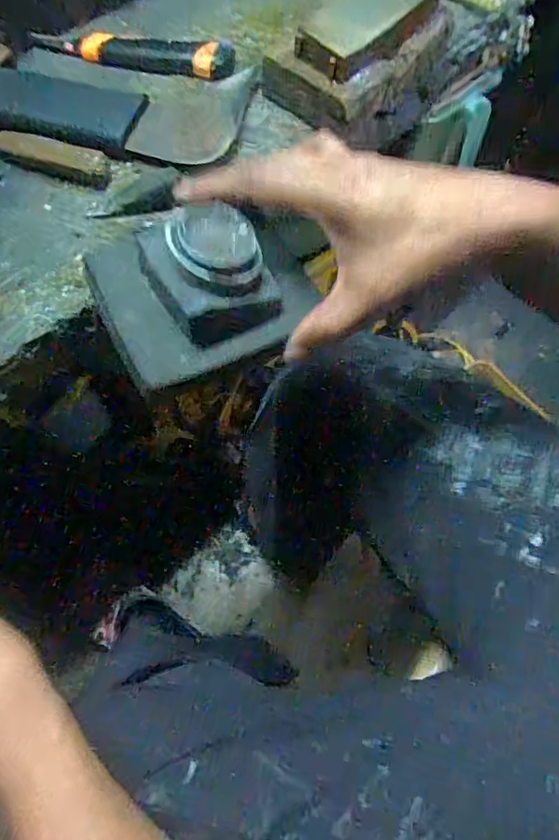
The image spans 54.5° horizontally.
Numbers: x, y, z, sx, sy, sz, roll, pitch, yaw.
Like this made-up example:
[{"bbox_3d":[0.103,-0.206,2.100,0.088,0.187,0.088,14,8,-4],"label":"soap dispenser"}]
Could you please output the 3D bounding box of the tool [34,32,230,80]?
[{"bbox_3d":[-0.132,-0.333,0.485,0.184,0.019,0.032,11,66,2],"label":"tool"}]

